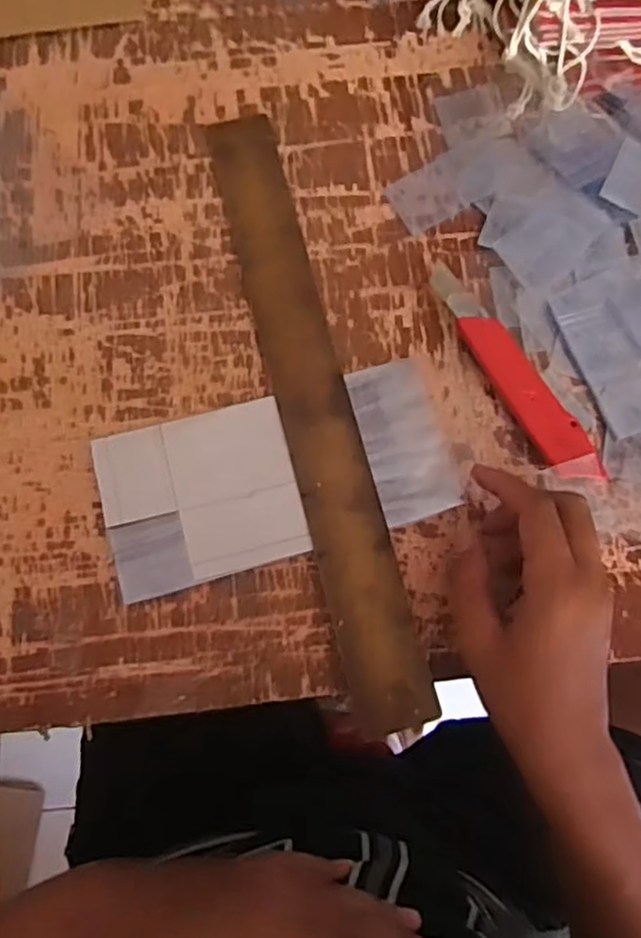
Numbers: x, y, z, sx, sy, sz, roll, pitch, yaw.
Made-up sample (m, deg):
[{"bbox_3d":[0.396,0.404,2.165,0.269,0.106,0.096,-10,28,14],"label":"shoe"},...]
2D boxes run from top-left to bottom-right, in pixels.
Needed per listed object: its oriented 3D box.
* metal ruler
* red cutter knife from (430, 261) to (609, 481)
[{"bbox_3d":[-0.006,-0.051,0.439,0.049,0.011,0.426,-14,76,-1],"label":"metal ruler"},{"bbox_3d":[0.125,-0.062,0.432,0.029,0.017,0.167,-30,78,-8],"label":"red cutter knife"}]

